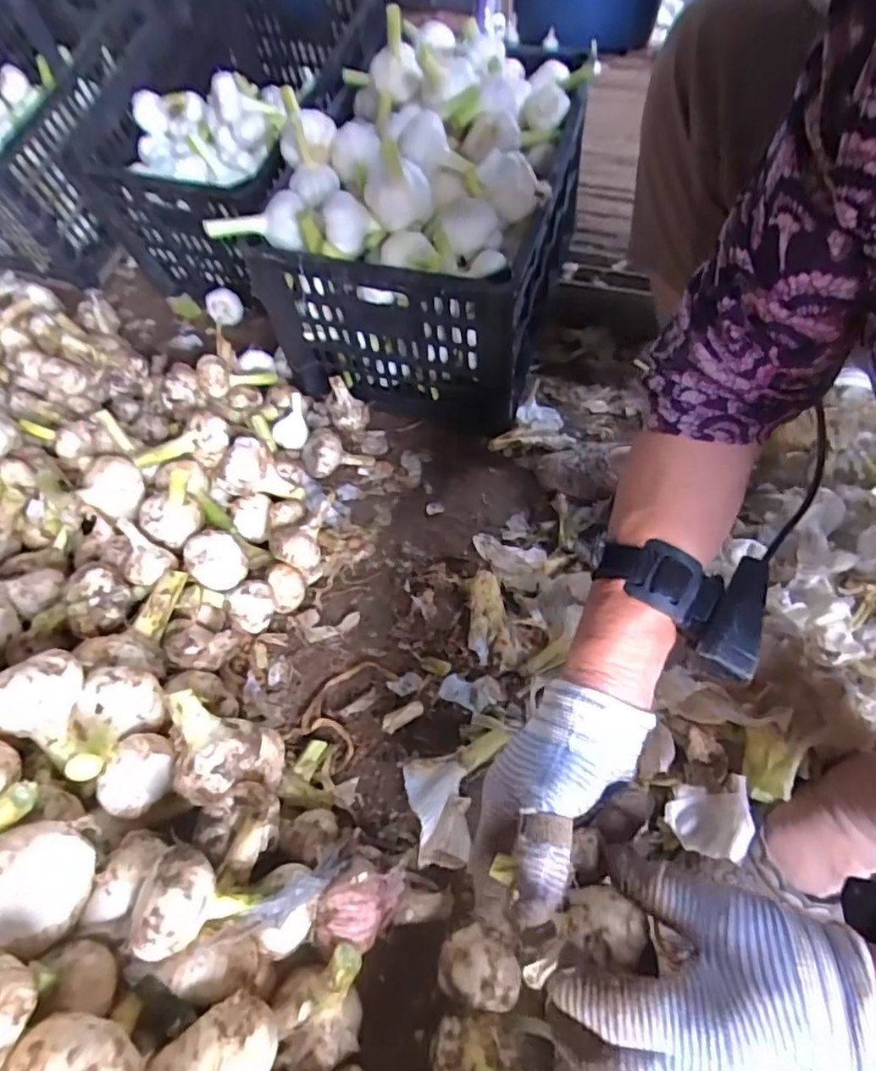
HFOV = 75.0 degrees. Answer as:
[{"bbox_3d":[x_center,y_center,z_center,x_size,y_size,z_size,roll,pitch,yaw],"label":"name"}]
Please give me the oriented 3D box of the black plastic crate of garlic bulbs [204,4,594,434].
[{"bbox_3d":[-0.022,-0.356,0.713,0.314,0.332,0.362,15,49,11],"label":"black plastic crate of garlic bulbs"}]

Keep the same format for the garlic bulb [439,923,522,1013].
[{"bbox_3d":[0.026,0.267,0.354,0.048,0.030,0.040,17,49,13],"label":"garlic bulb"}]

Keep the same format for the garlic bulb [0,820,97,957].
[{"bbox_3d":[-0.216,0.184,0.301,0.048,0.044,0.057,3,48,0],"label":"garlic bulb"}]

